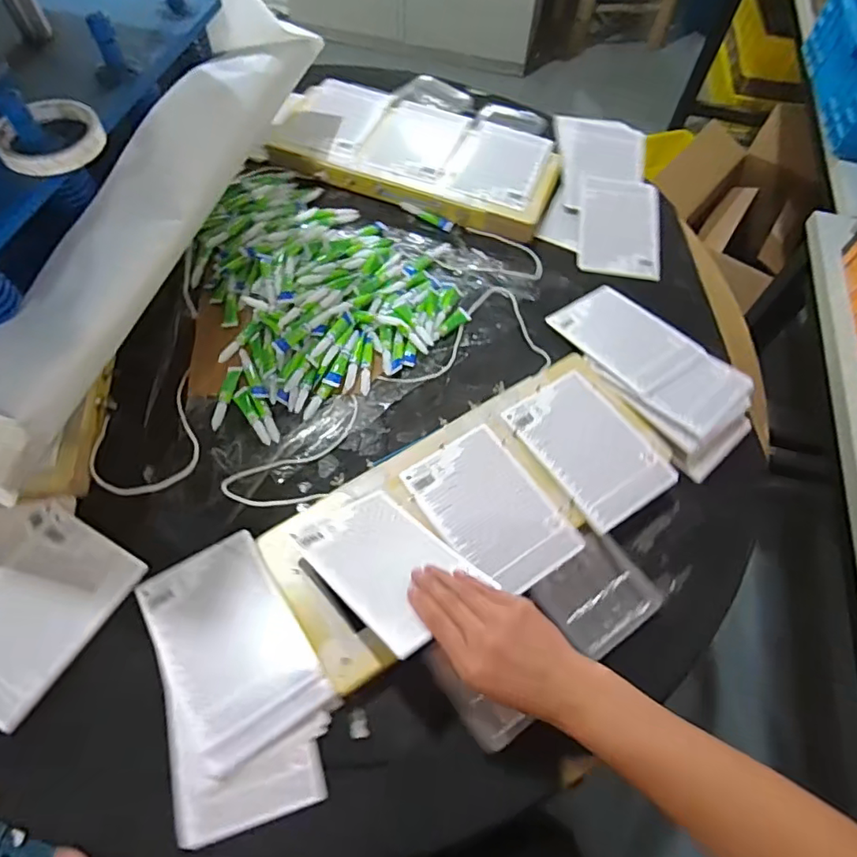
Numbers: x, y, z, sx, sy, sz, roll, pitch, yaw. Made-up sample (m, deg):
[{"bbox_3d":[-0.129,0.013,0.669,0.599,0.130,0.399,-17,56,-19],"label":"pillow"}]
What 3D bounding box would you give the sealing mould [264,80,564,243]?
[{"bbox_3d":[-0.015,-0.420,0.850,0.417,0.042,0.201,20,62,8],"label":"sealing mould"}]

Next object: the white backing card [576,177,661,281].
[{"bbox_3d":[0.281,-0.297,0.816,0.117,0.009,0.159,6,76,0],"label":"white backing card"}]

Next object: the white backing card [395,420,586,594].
[{"bbox_3d":[0.063,0.082,0.570,0.112,0.004,0.166,-31,67,-18],"label":"white backing card"}]

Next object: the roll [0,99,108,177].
[{"bbox_3d":[-0.351,-0.270,0.515,0.091,0.022,0.091,1,61,-2],"label":"roll"}]

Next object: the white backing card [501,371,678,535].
[{"bbox_3d":[0.180,0.018,0.613,0.124,0.008,0.167,-31,67,-18],"label":"white backing card"}]

